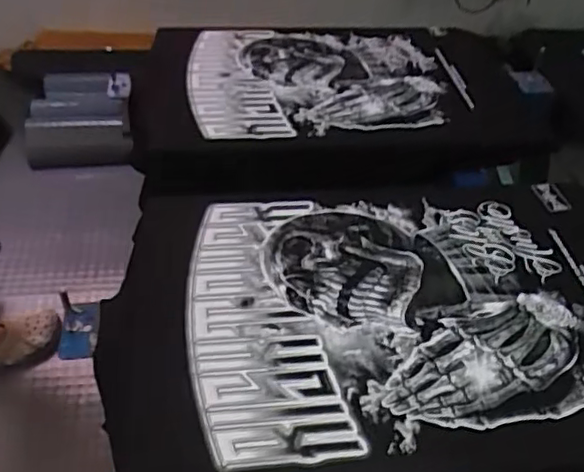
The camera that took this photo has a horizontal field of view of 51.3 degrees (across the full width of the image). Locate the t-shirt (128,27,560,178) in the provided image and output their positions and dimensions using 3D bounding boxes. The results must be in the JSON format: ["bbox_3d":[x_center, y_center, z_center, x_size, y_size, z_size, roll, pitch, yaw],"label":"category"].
[{"bbox_3d":[0.089,-0.243,1.019,0.678,0.077,0.400,-3,44,-8],"label":"t-shirt"}]

